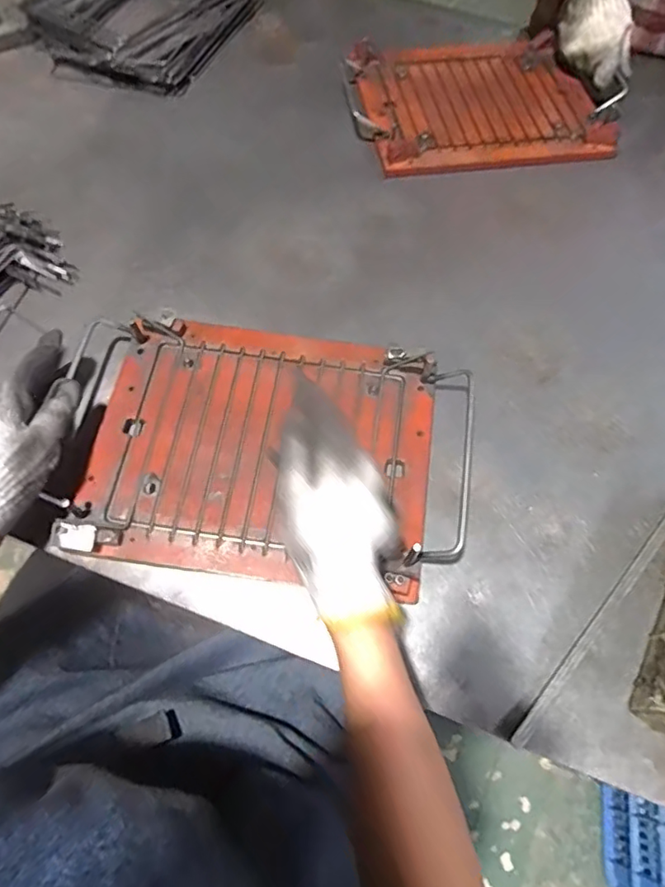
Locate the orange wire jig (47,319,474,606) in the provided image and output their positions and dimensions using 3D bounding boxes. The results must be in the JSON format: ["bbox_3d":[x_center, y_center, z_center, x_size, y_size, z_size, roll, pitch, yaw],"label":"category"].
[{"bbox_3d":[-0.057,0.000,0.509,0.365,0.028,0.236,8,66,4],"label":"orange wire jig"}]

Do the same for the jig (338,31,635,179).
[{"bbox_3d":[0.187,-0.466,0.744,0.328,0.031,0.268,-11,66,-5],"label":"jig"}]

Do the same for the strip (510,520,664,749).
[{"bbox_3d":[0.262,0.109,0.481,0.009,0.010,0.362,40,72,16],"label":"strip"}]

